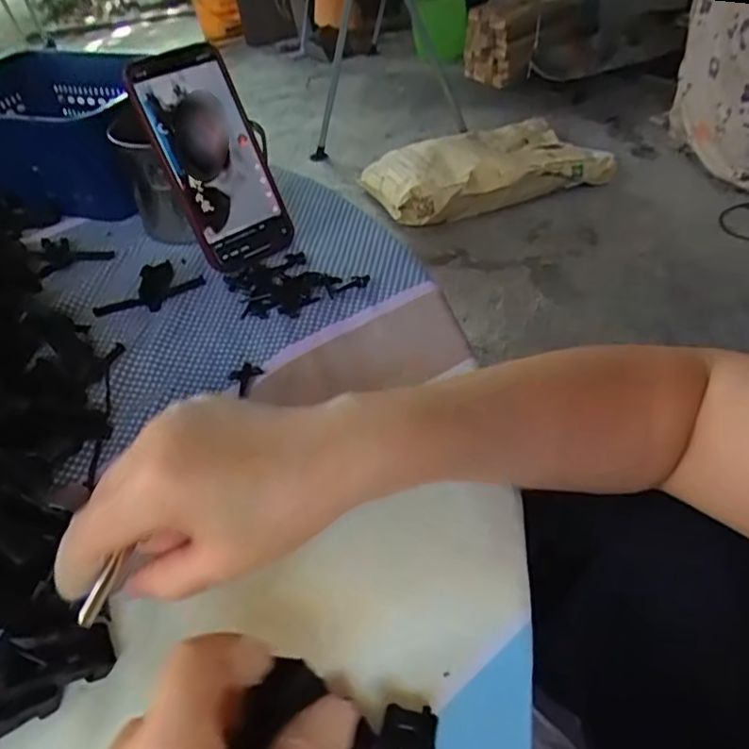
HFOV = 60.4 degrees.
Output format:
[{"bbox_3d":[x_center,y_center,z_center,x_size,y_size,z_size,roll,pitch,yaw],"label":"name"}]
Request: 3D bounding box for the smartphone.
[{"bbox_3d":[-0.121,-0.164,0.491,0.073,0.157,0.014,-30,19,-23],"label":"smartphone"}]

